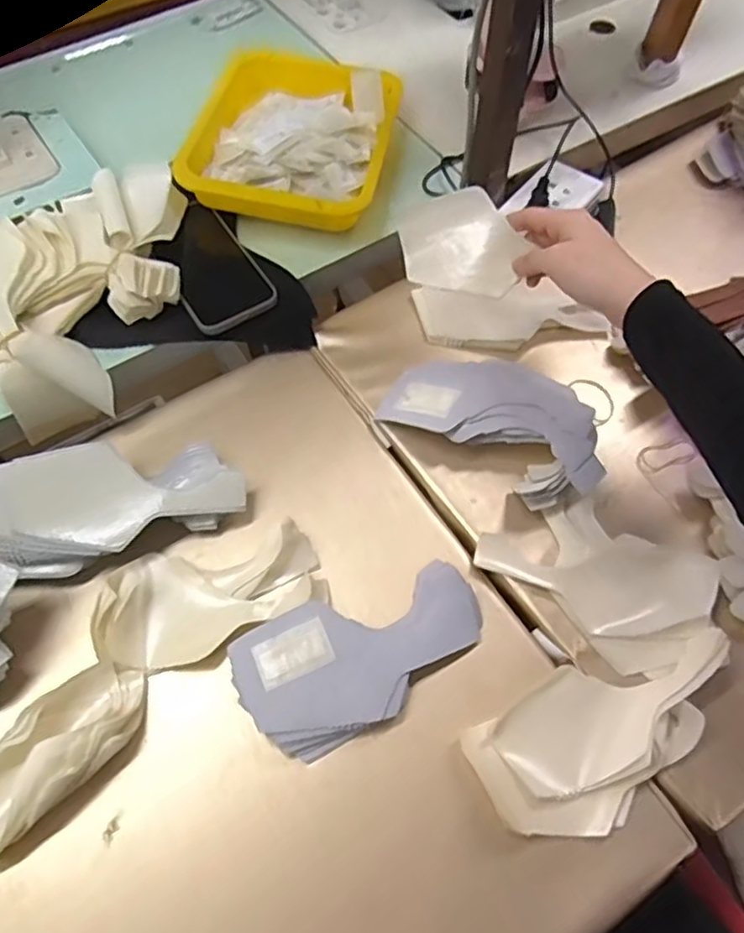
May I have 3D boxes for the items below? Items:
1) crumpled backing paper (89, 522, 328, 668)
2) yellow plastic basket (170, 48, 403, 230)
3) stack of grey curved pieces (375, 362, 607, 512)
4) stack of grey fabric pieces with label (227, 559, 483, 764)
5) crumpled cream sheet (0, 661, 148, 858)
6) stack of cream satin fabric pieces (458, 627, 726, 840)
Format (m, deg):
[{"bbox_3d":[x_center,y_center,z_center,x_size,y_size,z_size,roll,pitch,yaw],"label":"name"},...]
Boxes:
[{"bbox_3d":[-0.124,0.097,0.513,0.169,0.034,0.085,-14,62,-7],"label":"crumpled backing paper"},{"bbox_3d":[-0.081,-0.344,0.711,0.197,0.069,0.237,7,61,5],"label":"yellow plastic basket"},{"bbox_3d":[0.114,-0.050,0.580,0.194,0.040,0.121,32,66,17],"label":"stack of grey curved pieces"},{"bbox_3d":[-0.005,0.138,0.497,0.185,0.026,0.097,-24,64,-12],"label":"stack of grey fabric pieces with label"},{"bbox_3d":[-0.248,0.203,0.443,0.191,0.036,0.088,-36,67,-18],"label":"crumpled cream sheet"},{"bbox_3d":[0.168,0.181,0.464,0.192,0.037,0.096,-29,65,-14],"label":"stack of cream satin fabric pieces"}]

